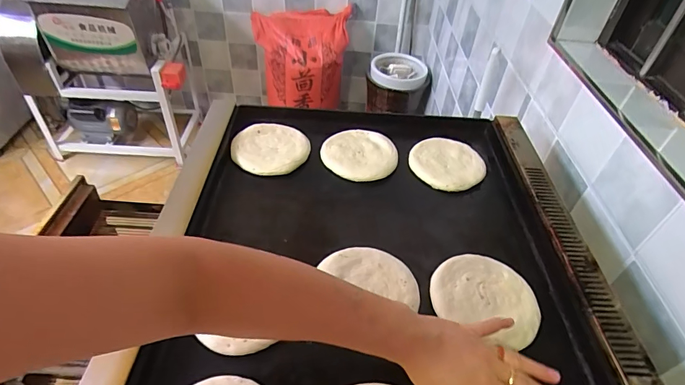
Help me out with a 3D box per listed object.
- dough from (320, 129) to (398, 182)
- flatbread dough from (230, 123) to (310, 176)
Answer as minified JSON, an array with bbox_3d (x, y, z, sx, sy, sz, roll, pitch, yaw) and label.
[{"bbox_3d":[0.033,-0.068,0.694,0.123,0.017,0.121,3,43,-3],"label":"dough"},{"bbox_3d":[-0.121,-0.079,0.687,0.124,0.014,0.126,4,46,-4],"label":"flatbread dough"}]

